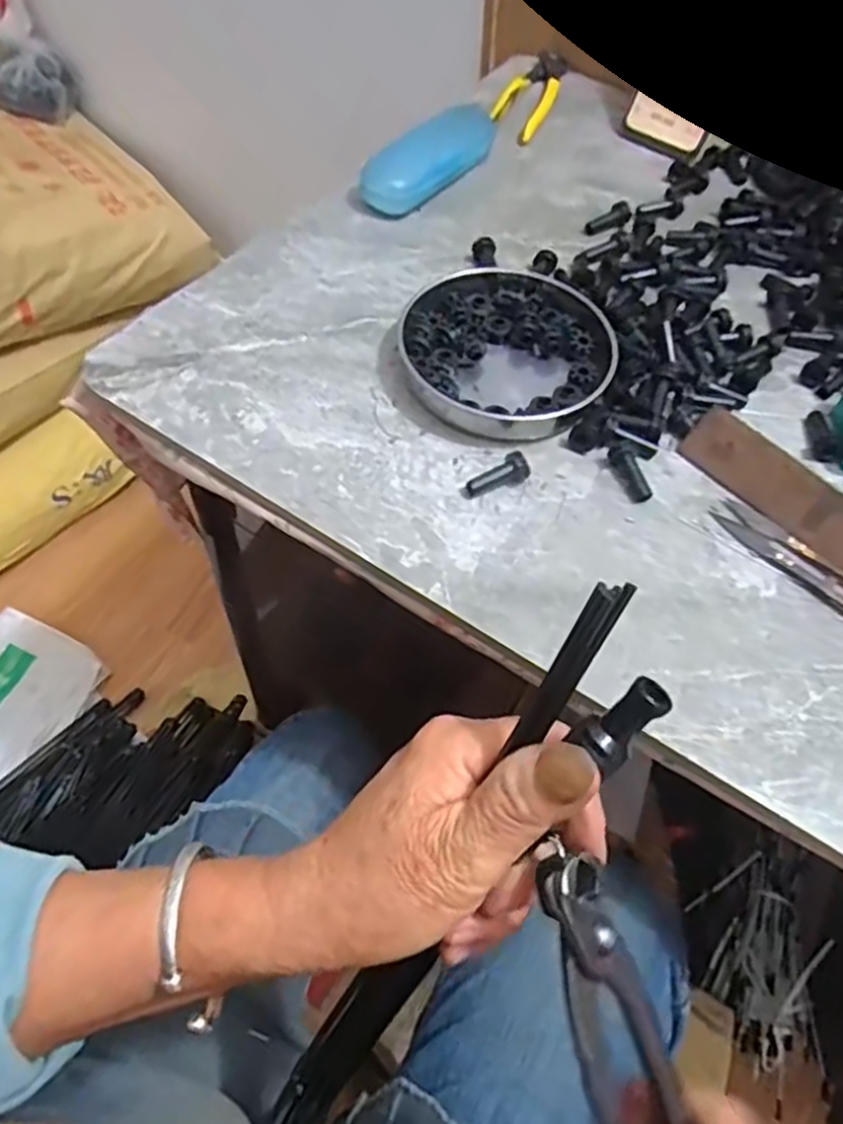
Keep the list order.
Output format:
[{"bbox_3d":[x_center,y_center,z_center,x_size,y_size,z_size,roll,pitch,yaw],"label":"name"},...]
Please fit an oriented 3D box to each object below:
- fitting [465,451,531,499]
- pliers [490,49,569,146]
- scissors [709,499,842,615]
[{"bbox_3d":[0.045,-0.050,0.430,0.040,0.012,0.015,-27,63,-5],"label":"fitting"},{"bbox_3d":[0.107,-0.454,0.697,0.045,0.011,0.182,20,58,8],"label":"pliers"},{"bbox_3d":[0.223,0.002,0.416,0.024,0.009,0.116,-38,68,-25],"label":"scissors"}]

